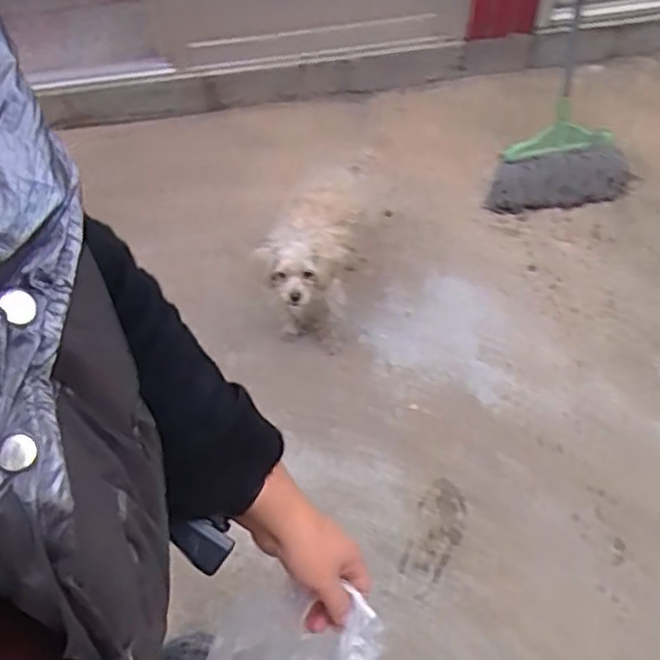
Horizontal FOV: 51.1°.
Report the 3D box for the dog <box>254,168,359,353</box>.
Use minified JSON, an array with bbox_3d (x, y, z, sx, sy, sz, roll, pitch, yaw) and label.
[{"bbox_3d":[-0.034,-0.142,1.444,0.137,0.370,0.353,10,58,9],"label":"dog"}]

